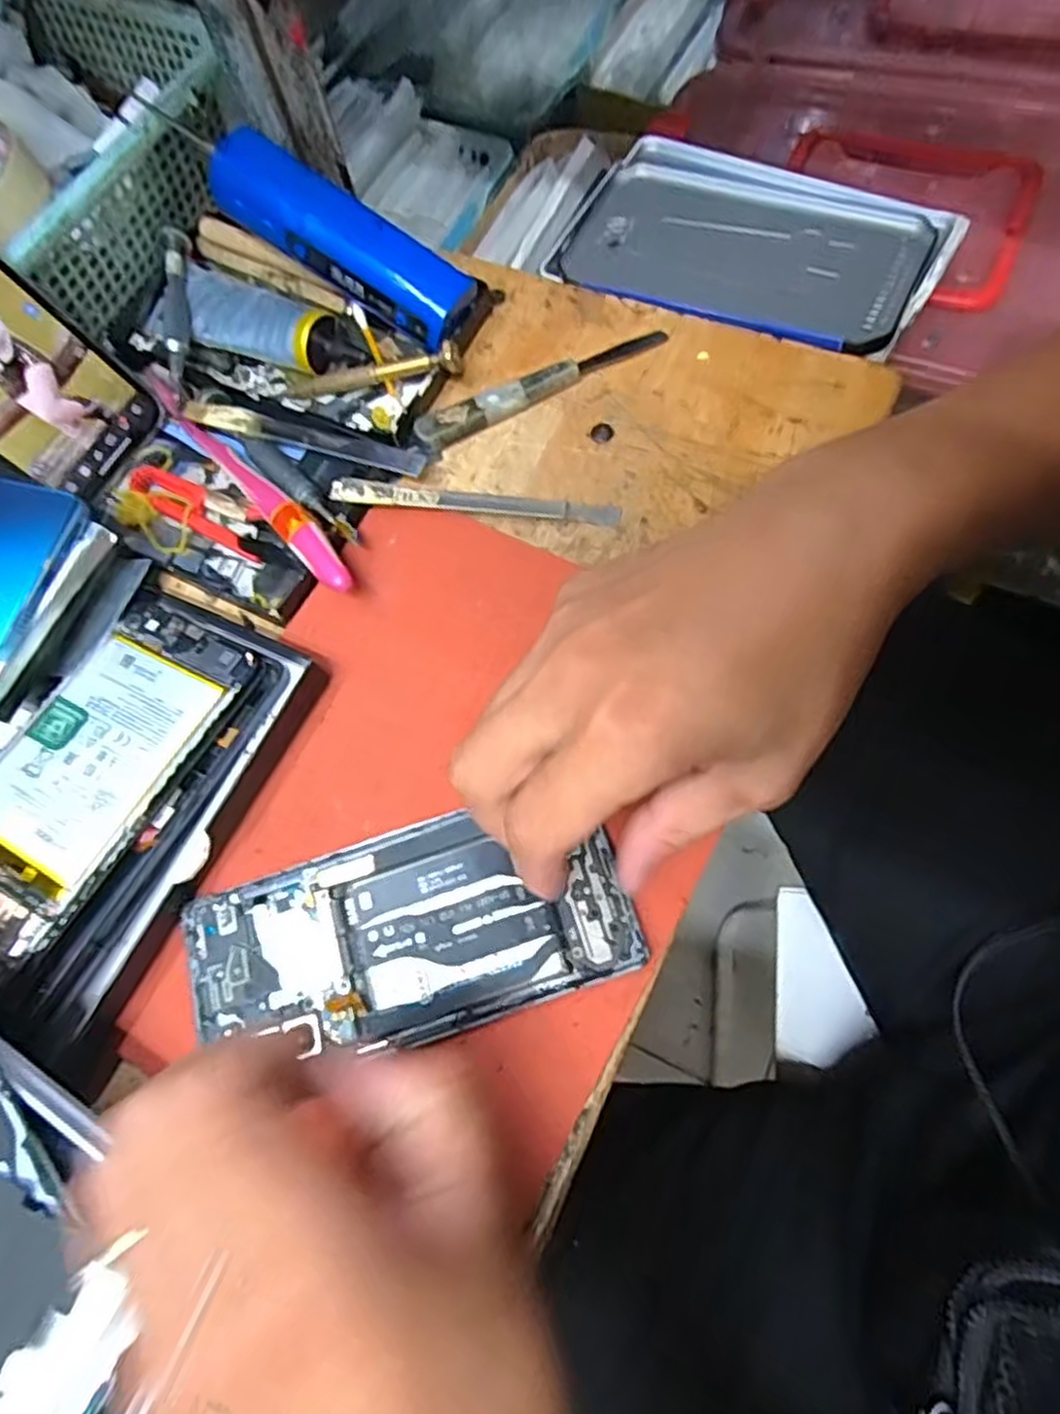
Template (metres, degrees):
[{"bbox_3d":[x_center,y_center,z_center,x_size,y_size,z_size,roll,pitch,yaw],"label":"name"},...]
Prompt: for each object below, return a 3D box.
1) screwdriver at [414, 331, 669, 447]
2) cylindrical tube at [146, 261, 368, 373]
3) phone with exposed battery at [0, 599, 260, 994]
[{"bbox_3d":[0.007,-0.157,0.367,0.131,0.010,0.015,-26,68,-4],"label":"screwdriver"},{"bbox_3d":[-0.142,-0.203,0.391,0.133,0.023,0.042,19,72,13],"label":"cylindrical tube"},{"bbox_3d":[-0.175,0.025,0.296,0.068,0.004,0.149,24,67,16],"label":"phone with exposed battery"}]

